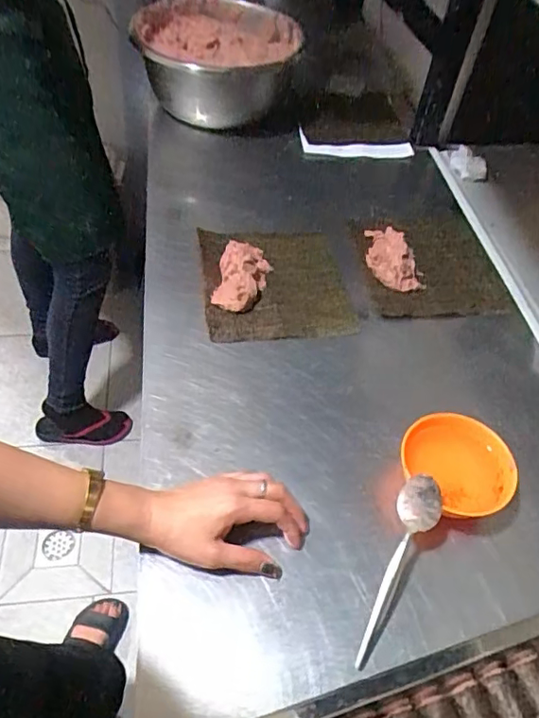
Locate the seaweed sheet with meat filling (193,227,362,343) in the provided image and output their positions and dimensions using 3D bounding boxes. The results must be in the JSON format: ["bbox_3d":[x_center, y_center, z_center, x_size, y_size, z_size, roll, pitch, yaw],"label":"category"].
[{"bbox_3d":[0.006,-0.105,0.725,0.184,0.031,0.190,-5,51,-10],"label":"seaweed sheet with meat filling"}]

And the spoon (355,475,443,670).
[{"bbox_3d":[0.110,0.177,0.467,0.036,0.026,0.163,21,75,15],"label":"spoon"}]

